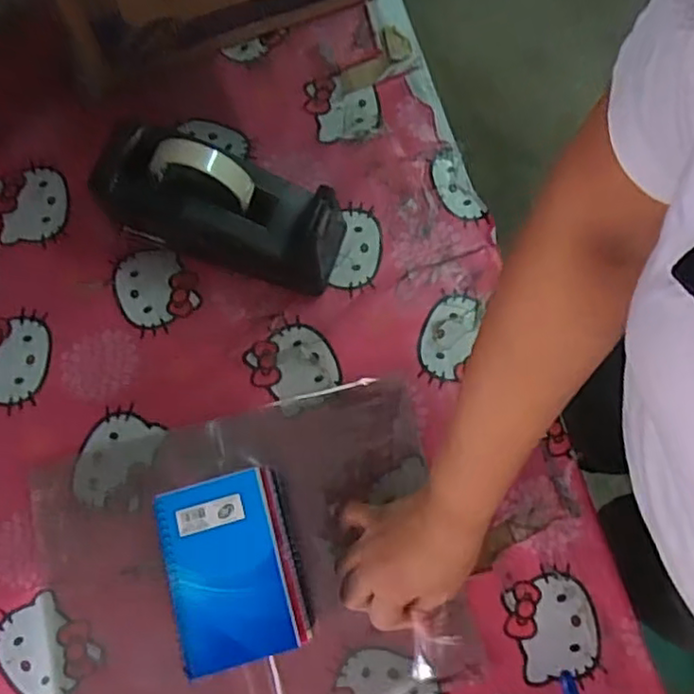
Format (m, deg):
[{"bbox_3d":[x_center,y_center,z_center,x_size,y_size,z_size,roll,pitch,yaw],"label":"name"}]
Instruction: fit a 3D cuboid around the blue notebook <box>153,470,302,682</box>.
[{"bbox_3d":[-0.092,0.164,0.484,0.083,0.010,0.130,-16,75,-5],"label":"blue notebook"}]

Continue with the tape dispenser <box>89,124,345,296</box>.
[{"bbox_3d":[-0.103,-0.117,0.558,0.194,0.122,0.069,14,75,3],"label":"tape dispenser"}]

